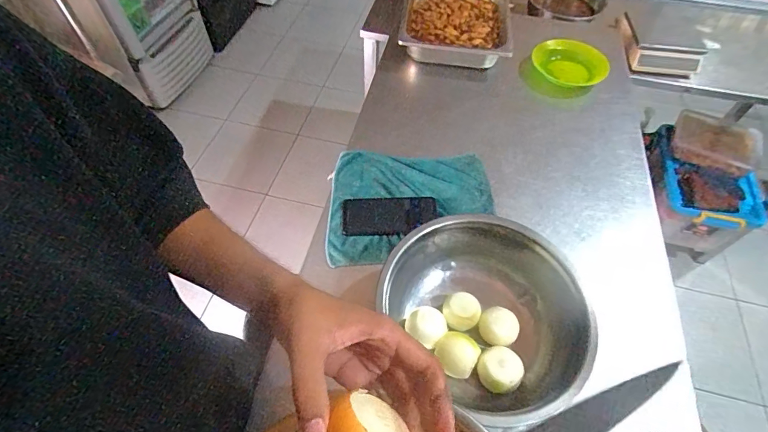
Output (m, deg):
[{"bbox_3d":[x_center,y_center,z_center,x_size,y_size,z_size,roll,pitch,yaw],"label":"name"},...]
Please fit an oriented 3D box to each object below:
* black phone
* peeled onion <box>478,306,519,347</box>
[{"bbox_3d":[0.010,0.000,0.718,0.167,0.011,0.077,0,55,-2],"label":"black phone"},{"bbox_3d":[0.167,0.166,0.593,0.054,0.048,0.052,1,55,-1],"label":"peeled onion"}]

